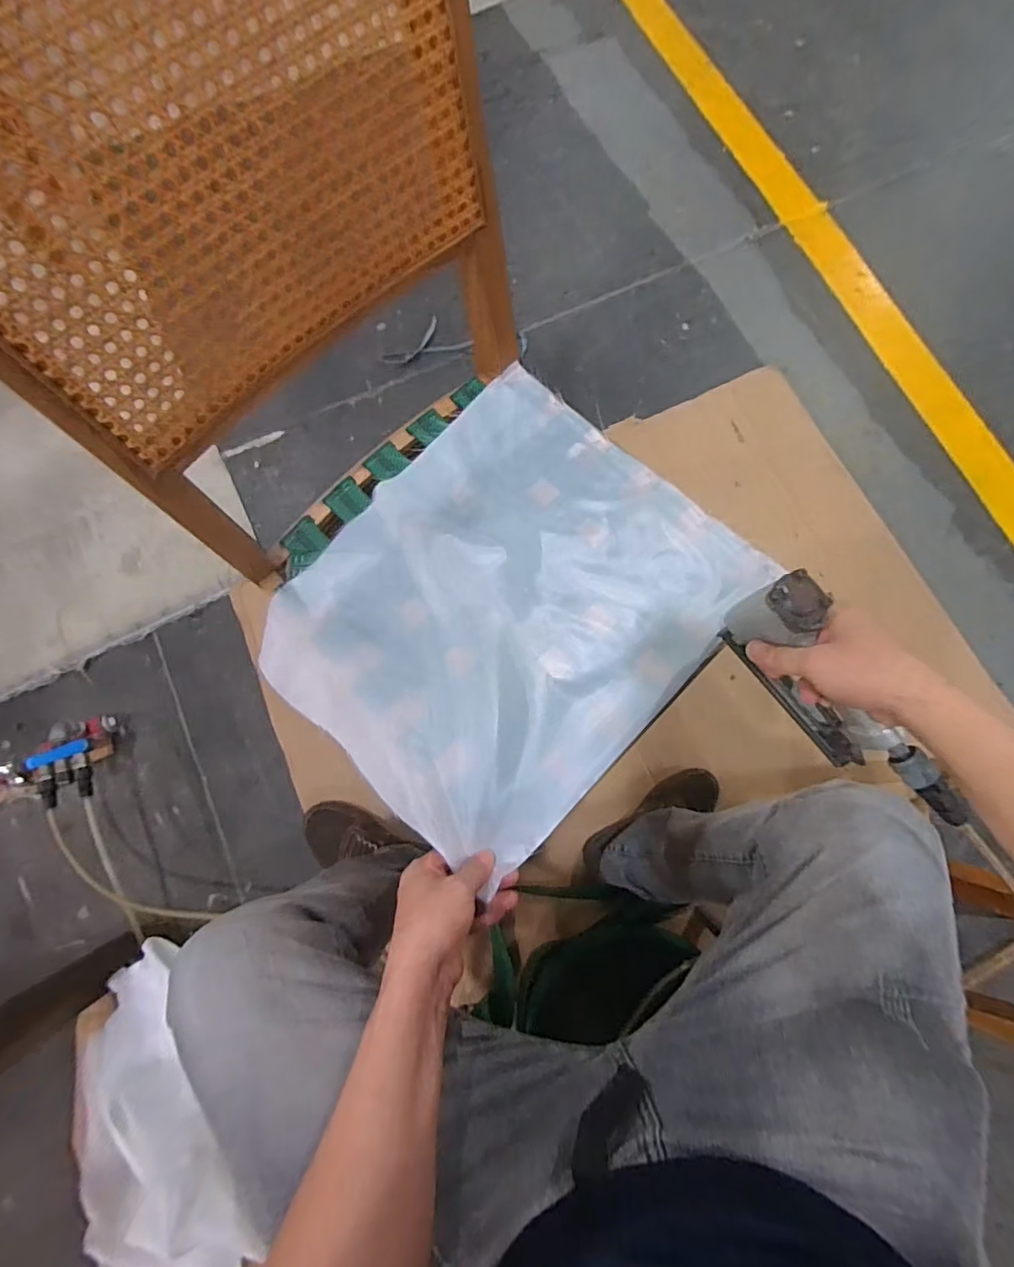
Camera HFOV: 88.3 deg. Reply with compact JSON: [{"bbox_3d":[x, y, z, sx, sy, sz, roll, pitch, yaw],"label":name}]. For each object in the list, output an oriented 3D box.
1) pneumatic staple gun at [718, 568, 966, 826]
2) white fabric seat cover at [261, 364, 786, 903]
[{"bbox_3d":[0.297,0.068,0.477,0.039,0.138,0.245,-33,78,-7],"label":"pneumatic staple gun"},{"bbox_3d":[-0.001,-0.039,0.589,0.404,0.030,0.470,42,81,10],"label":"white fabric seat cover"}]

